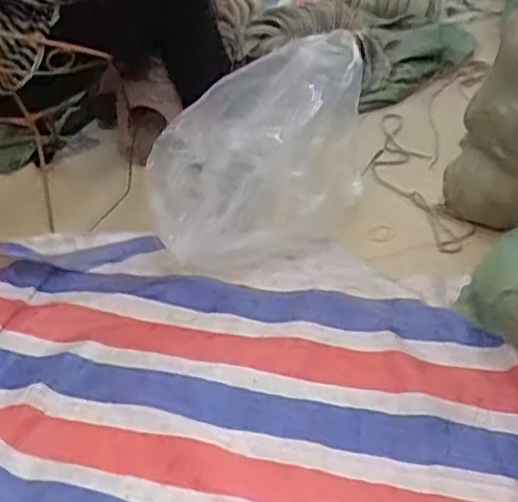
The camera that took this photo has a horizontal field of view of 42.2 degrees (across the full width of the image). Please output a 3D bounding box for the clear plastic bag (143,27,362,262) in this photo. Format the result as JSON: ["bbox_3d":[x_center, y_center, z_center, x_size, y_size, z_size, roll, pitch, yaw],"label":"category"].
[{"bbox_3d":[-0.008,-0.170,1.241,0.407,0.339,0.225,-4,38,3],"label":"clear plastic bag"}]

